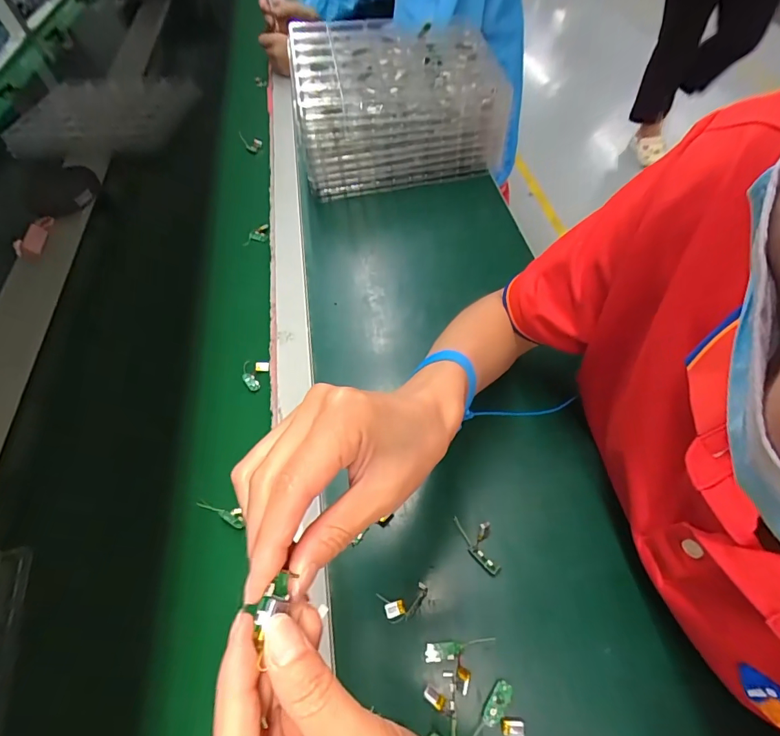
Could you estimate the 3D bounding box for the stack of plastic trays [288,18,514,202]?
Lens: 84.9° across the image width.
[{"bbox_3d":[0.007,-0.426,0.695,0.298,0.159,0.269,-9,55,-2],"label":"stack of plastic trays"}]

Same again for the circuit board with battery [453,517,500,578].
[{"bbox_3d":[0.077,0.146,0.359,0.025,0.010,0.052,-22,56,-10],"label":"circuit board with battery"}]

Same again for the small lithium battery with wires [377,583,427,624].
[{"bbox_3d":[0.012,0.187,0.339,0.038,0.005,0.022,-14,55,-5],"label":"small lithium battery with wires"}]

